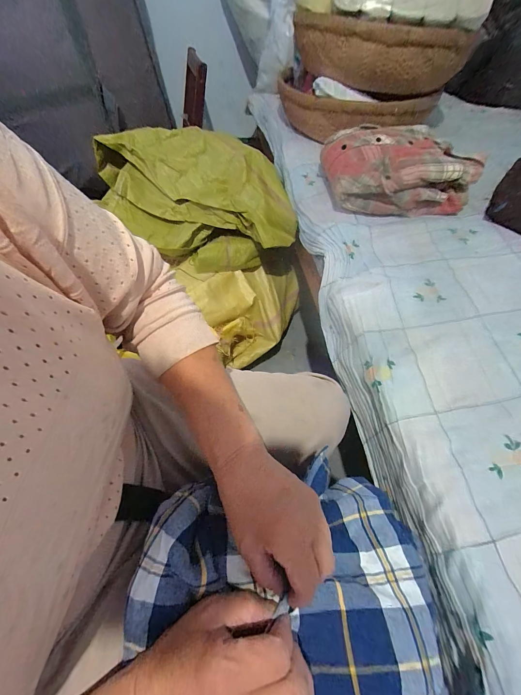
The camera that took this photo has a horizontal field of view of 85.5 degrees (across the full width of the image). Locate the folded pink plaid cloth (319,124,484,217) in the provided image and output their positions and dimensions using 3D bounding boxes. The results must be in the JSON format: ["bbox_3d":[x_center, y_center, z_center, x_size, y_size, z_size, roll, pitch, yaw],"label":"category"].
[{"bbox_3d":[0.317,-0.411,0.663,0.323,0.108,0.180,5,56,1],"label":"folded pink plaid cloth"}]

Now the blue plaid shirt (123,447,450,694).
[{"bbox_3d":[0.031,0.232,0.247,0.266,0.089,0.248,1,56,-2],"label":"blue plaid shirt"}]

